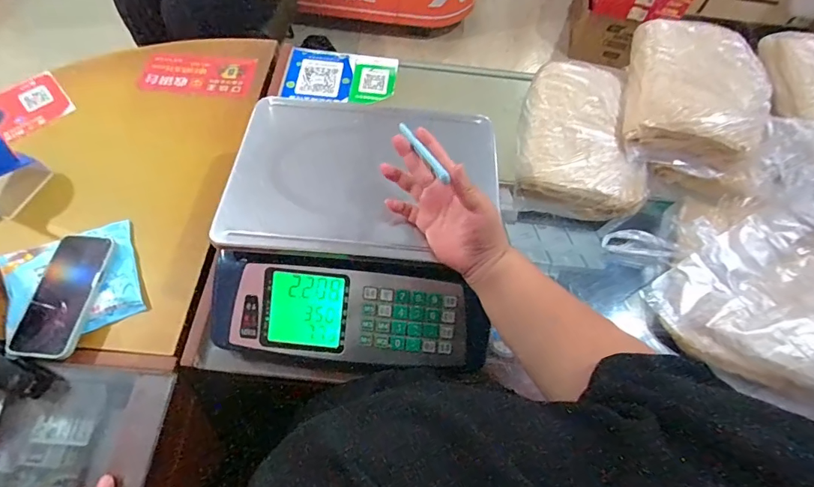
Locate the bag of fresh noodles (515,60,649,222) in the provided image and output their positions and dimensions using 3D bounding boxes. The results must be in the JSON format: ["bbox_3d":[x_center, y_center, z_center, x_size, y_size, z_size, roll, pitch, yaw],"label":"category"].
[{"bbox_3d":[0.288,-0.181,0.710,0.197,0.047,0.286,9,64,1],"label":"bag of fresh noodles"}]

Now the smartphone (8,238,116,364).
[{"bbox_3d":[-0.449,0.065,0.557,0.083,0.008,0.165,3,64,-2],"label":"smartphone"}]

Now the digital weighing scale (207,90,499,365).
[{"bbox_3d":[-0.057,-0.032,0.550,0.333,0.110,0.349,7,64,0],"label":"digital weighing scale"}]

